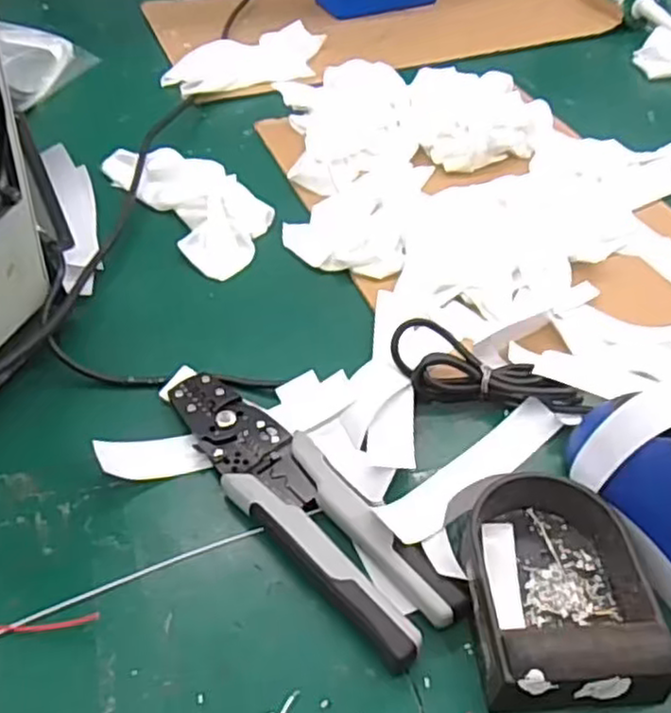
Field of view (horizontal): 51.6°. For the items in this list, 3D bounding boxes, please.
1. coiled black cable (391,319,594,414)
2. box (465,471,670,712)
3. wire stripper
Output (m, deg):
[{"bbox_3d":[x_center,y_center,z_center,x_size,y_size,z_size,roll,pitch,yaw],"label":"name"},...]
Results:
[{"bbox_3d":[0.091,0.008,0.412,0.114,0.030,0.040,7,46,5],"label":"coiled black cable"},{"bbox_3d":[0.097,0.100,0.316,0.078,0.037,0.105,-3,46,-4],"label":"box"},{"bbox_3d":[-0.021,0.071,0.358,0.051,0.022,0.196,-32,54,-28],"label":"wire stripper"}]

